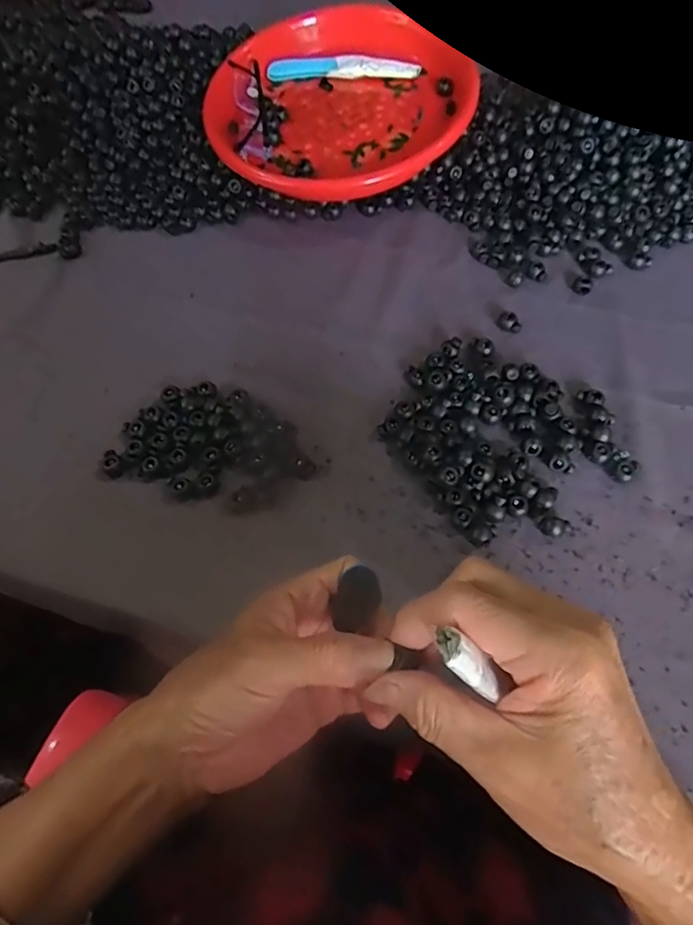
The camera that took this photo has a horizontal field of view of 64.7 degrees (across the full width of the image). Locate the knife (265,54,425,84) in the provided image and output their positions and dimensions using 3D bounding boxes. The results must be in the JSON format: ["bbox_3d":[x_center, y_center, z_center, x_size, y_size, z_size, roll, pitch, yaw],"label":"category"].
[{"bbox_3d":[-0.003,-0.402,0.559,0.152,0.019,0.019,8,62,6],"label":"knife"}]

